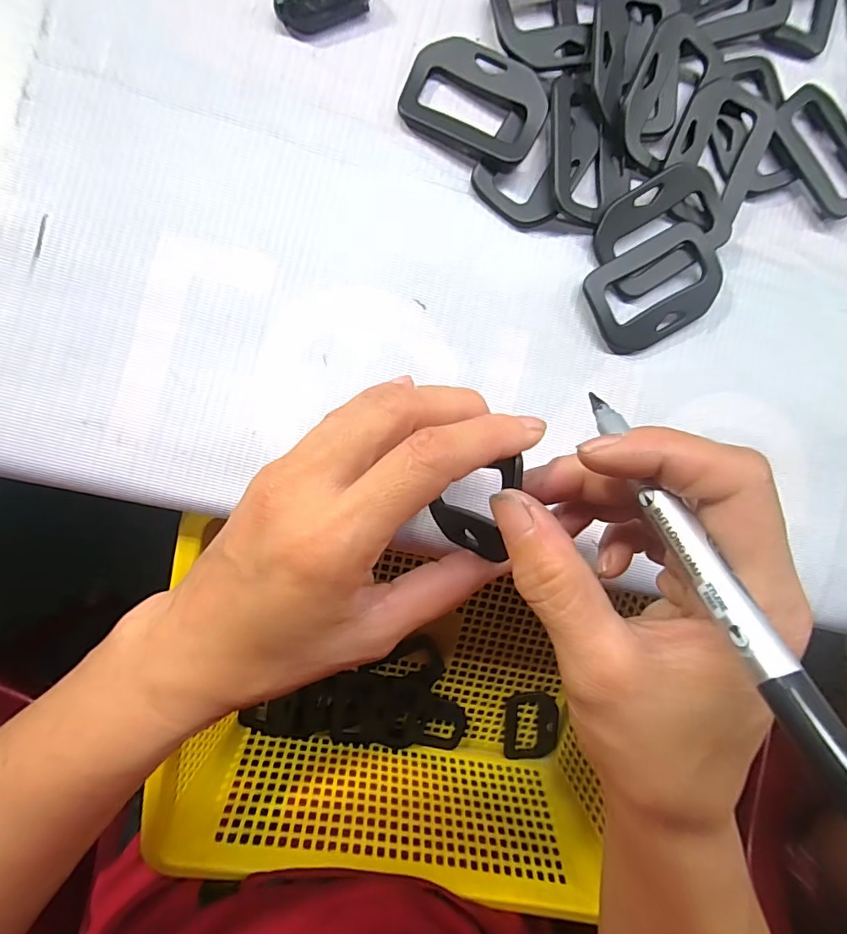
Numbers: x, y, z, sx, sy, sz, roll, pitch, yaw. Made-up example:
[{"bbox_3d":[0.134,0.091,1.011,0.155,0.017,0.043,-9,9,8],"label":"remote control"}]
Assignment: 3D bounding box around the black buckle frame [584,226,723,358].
[{"bbox_3d":[0.105,-0.080,0.223,0.062,0.011,0.041,-29,94,-6],"label":"black buckle frame"}]

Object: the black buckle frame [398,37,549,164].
[{"bbox_3d":[0.023,-0.158,0.211,0.059,0.011,0.040,24,88,-7],"label":"black buckle frame"}]

